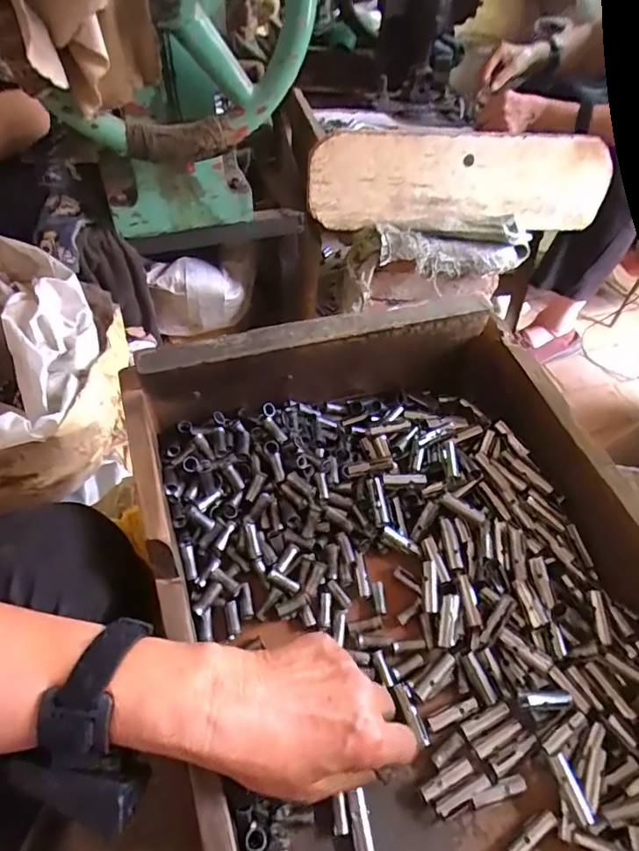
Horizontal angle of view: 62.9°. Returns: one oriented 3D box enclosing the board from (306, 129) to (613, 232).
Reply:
[{"bbox_3d":[0.241,-0.411,0.885,0.511,0.150,0.035,-3,42,-8],"label":"board"}]

